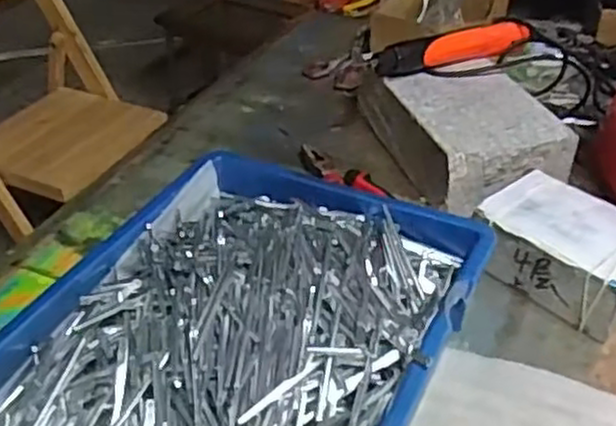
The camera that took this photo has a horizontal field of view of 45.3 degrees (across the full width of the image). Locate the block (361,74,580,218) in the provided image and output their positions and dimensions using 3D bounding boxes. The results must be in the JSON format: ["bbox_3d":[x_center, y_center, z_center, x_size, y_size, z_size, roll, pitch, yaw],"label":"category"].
[{"bbox_3d":[0.169,-0.097,0.828,0.143,0.079,0.233,-12,38,-16],"label":"block"}]

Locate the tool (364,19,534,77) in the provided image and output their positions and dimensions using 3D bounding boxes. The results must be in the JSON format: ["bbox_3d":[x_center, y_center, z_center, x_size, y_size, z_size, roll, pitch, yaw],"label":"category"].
[{"bbox_3d":[0.162,-0.183,0.816,0.201,0.034,0.031,-14,39,-19],"label":"tool"}]

